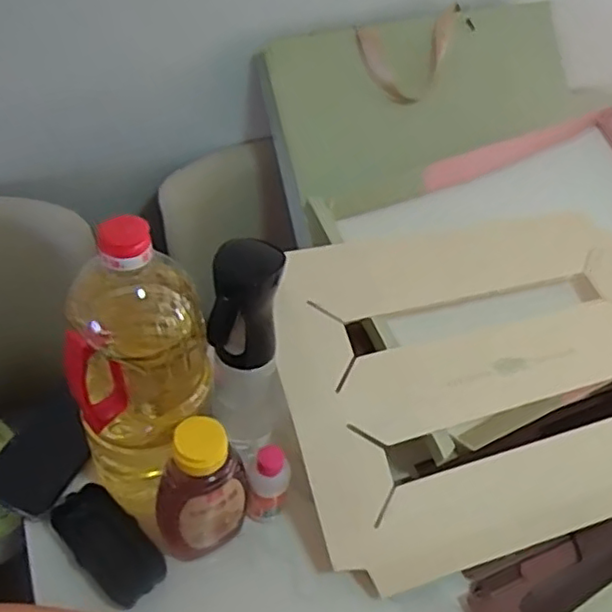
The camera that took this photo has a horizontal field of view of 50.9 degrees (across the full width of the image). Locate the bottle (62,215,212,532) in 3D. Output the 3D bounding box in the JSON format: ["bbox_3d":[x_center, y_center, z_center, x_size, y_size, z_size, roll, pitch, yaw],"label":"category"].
[{"bbox_3d":[-0.130,0.056,0.510,0.105,0.267,0.109,-5,48,-11],"label":"bottle"}]

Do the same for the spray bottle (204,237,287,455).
[{"bbox_3d":[-0.054,0.048,0.557,0.063,0.230,0.059,-1,47,-7],"label":"spray bottle"}]

